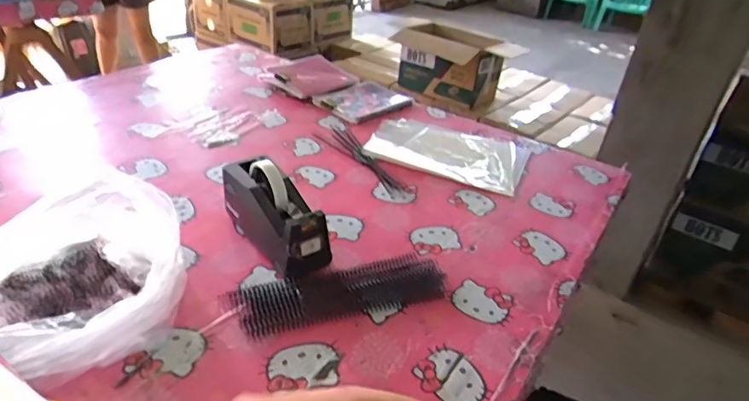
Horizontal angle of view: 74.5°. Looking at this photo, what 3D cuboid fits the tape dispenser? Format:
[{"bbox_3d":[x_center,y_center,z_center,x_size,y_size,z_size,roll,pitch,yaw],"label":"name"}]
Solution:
[{"bbox_3d":[-0.146,0.017,0.731,0.075,0.117,0.209,-21,43,-35],"label":"tape dispenser"}]

